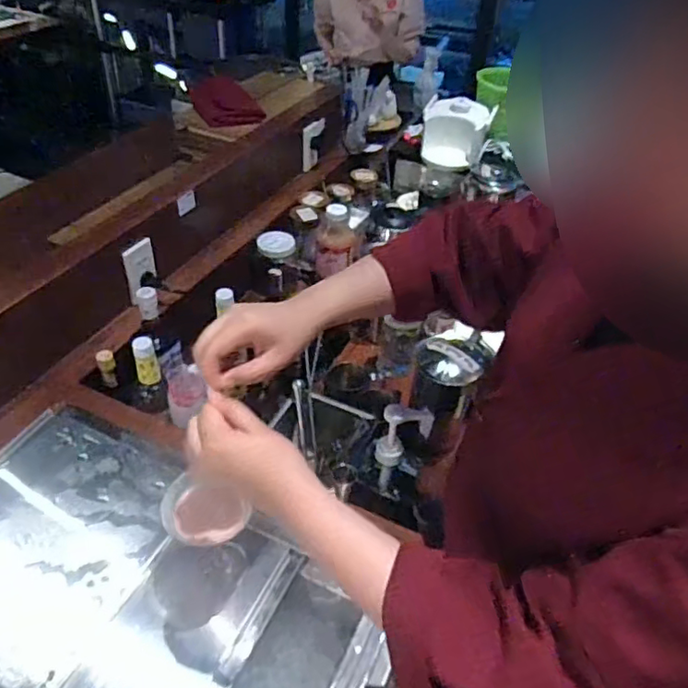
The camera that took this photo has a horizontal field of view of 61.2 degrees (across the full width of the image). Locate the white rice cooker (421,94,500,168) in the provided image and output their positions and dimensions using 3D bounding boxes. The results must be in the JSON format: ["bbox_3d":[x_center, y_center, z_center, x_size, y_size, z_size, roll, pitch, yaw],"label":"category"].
[{"bbox_3d":[0.308,-0.589,1.622,0.189,0.139,0.163,14,42,10],"label":"white rice cooker"}]

